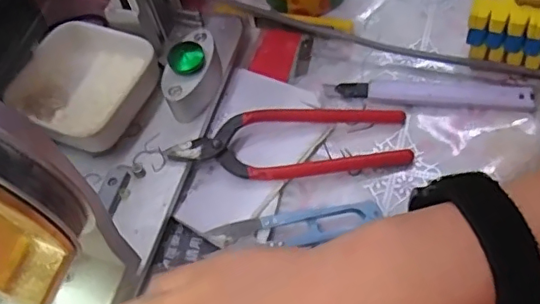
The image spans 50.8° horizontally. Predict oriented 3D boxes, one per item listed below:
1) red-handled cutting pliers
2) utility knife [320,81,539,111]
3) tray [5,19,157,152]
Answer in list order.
[{"bbox_3d":[0.014,-0.008,0.355,0.145,0.018,0.048,-11,58,1],"label":"red-handled cutting pliers"},{"bbox_3d":[0.103,-0.039,0.371,0.128,0.013,0.018,3,60,10],"label":"utility knife"},{"bbox_3d":[-0.122,-0.044,0.369,0.078,0.026,0.083,24,65,20],"label":"tray"}]

